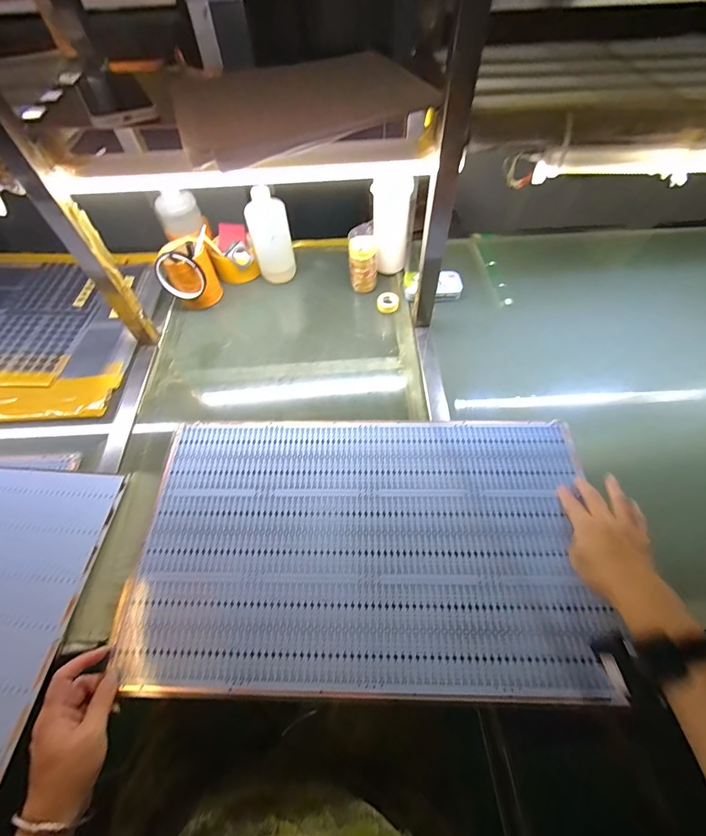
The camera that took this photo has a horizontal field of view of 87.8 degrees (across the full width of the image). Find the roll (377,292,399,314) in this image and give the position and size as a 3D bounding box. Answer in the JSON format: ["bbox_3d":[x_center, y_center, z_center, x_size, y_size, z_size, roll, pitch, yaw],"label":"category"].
[{"bbox_3d":[0.069,-0.229,0.728,0.043,0.018,0.043,-1,57,1],"label":"roll"}]

